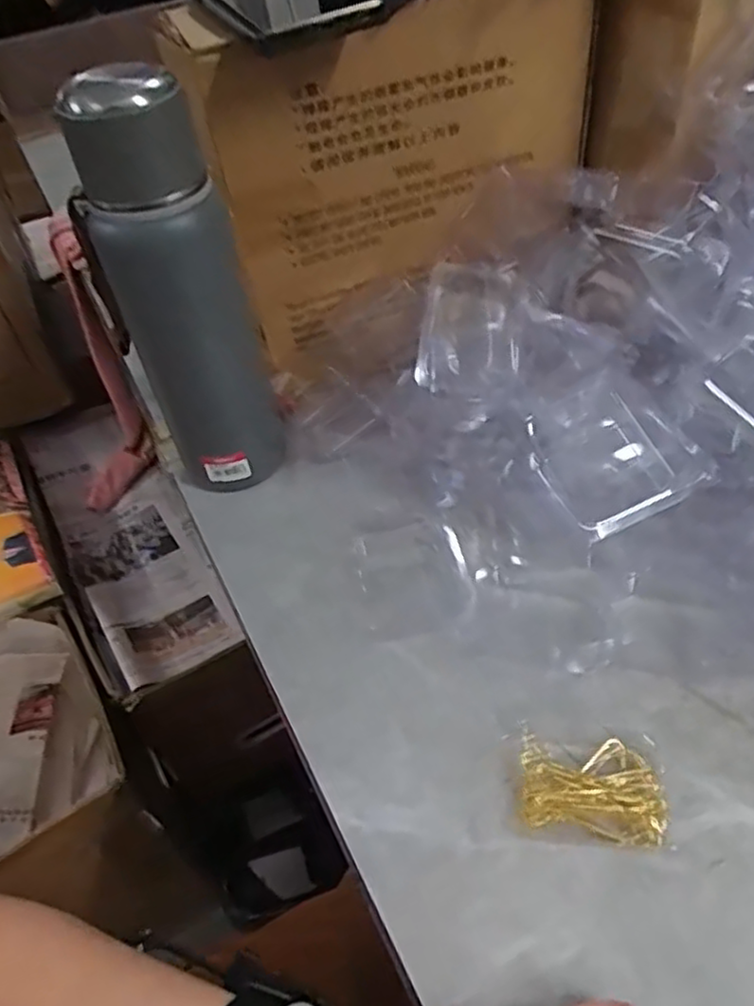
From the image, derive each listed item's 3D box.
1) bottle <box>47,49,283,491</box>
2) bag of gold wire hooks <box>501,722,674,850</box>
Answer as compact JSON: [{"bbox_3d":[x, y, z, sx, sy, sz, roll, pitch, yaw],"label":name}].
[{"bbox_3d":[-0.129,-0.132,0.466,0.085,0.271,0.094,-19,50,-10],"label":"bottle"},{"bbox_3d":[0.108,0.147,0.364,0.082,0.010,0.058,3,49,9],"label":"bag of gold wire hooks"}]

